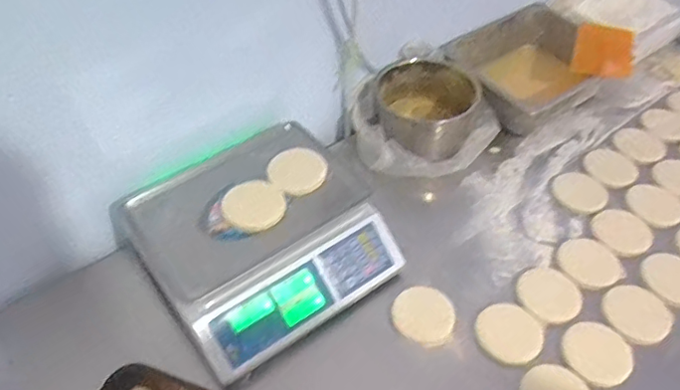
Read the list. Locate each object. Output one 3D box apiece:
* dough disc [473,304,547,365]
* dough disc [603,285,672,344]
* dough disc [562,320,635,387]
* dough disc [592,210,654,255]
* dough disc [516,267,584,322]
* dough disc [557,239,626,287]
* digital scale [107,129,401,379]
[{"bbox_3d":[0.253,0.203,0.838,0.094,0.008,0.088,0,49,0],"label":"dough disc"},{"bbox_3d":[0.460,0.183,0.871,0.098,0.005,0.086,39,67,16],"label":"dough disc"},{"bbox_3d":[0.378,0.230,0.827,0.097,0.007,0.095,0,49,0],"label":"dough disc"},{"bbox_3d":[0.487,0.063,0.970,0.101,0.009,0.090,0,49,0],"label":"dough disc"},{"bbox_3d":[0.327,0.152,0.876,0.094,0.016,0.086,0,49,0],"label":"dough disc"},{"bbox_3d":[0.408,0.110,0.917,0.101,0.015,0.082,-2,49,-2],"label":"dough disc"},{"bbox_3d":[-0.125,0.064,0.895,0.345,0.101,0.329,-30,55,-23],"label":"digital scale"}]

